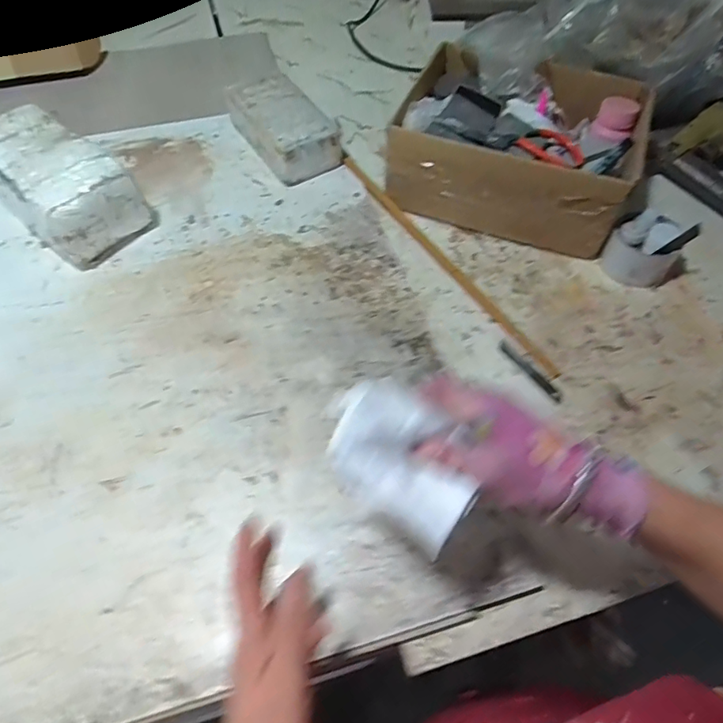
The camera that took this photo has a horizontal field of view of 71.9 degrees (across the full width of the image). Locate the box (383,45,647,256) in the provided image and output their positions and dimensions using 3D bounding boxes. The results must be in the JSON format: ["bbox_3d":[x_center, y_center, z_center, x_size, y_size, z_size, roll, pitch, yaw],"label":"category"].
[{"bbox_3d":[0.225,-0.322,0.722,0.311,0.128,0.306,19,59,12],"label":"box"}]

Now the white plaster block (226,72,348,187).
[{"bbox_3d":[-0.124,-0.369,0.781,0.108,0.071,0.206,-27,61,-17],"label":"white plaster block"}]

